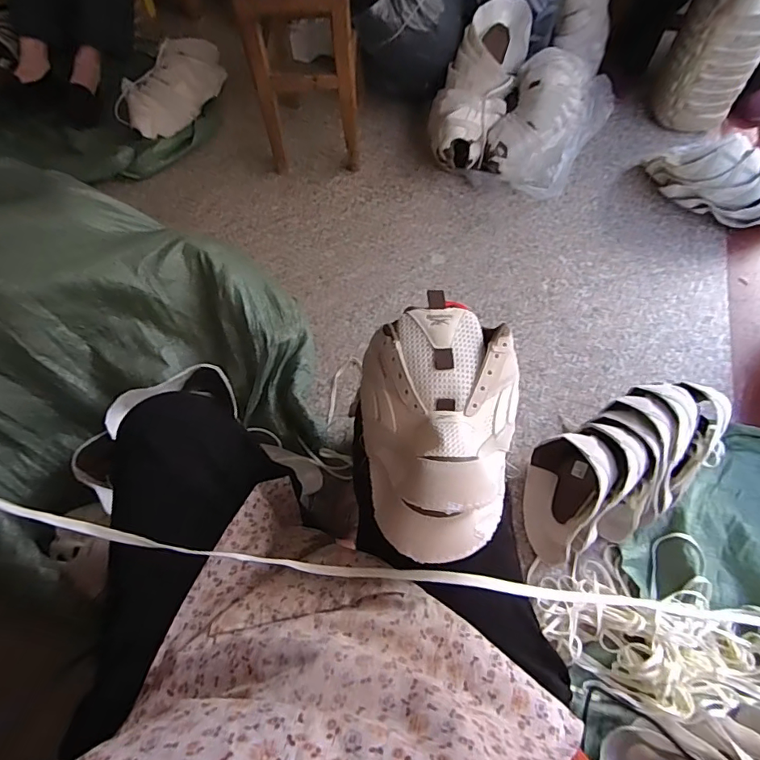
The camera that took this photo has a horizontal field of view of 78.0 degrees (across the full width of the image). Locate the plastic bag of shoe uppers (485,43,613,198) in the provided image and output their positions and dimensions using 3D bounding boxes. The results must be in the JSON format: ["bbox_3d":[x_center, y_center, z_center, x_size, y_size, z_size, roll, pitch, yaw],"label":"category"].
[{"bbox_3d":[0.426,-0.644,1.162,0.230,0.169,0.381,25,66,14],"label":"plastic bag of shoe uppers"}]

